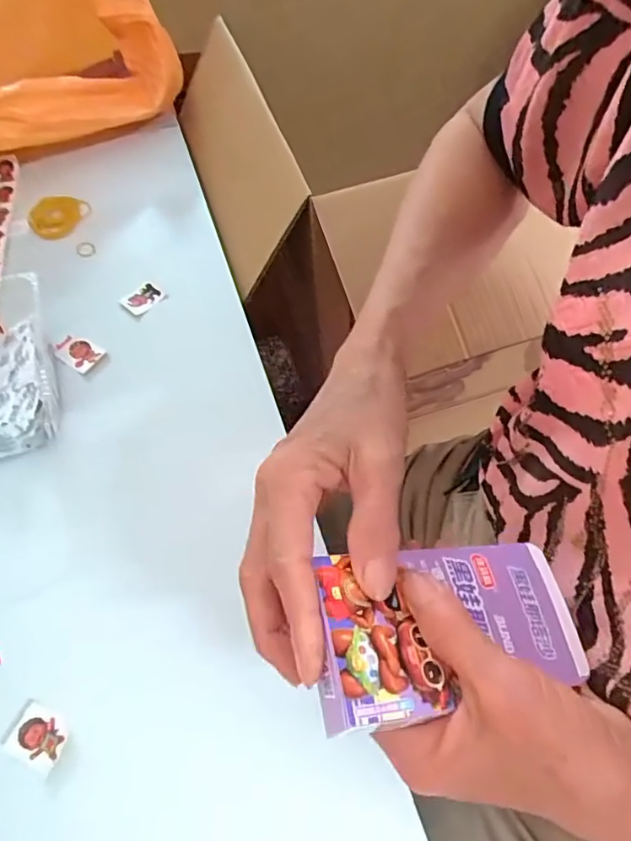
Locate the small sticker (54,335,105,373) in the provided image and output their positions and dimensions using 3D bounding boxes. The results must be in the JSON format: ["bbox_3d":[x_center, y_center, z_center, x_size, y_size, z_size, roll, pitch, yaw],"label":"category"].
[{"bbox_3d":[-0.220,-0.063,0.510,0.044,0.005,0.029,29,66,18],"label":"small sticker"}]

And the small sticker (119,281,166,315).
[{"bbox_3d":[-0.171,-0.122,0.543,0.028,0.005,0.039,40,70,22],"label":"small sticker"}]

